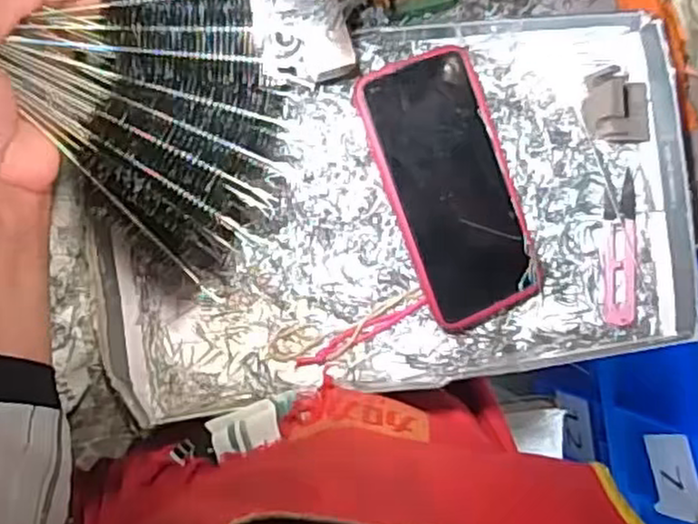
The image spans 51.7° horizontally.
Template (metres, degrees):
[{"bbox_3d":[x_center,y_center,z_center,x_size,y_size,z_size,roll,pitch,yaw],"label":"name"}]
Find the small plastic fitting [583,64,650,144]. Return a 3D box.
[{"bbox_3d":[0.177,-0.102,0.463,0.045,0.029,0.046,1,89,-10],"label":"small plastic fitting"}]

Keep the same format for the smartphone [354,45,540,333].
[{"bbox_3d":[0.064,-0.045,0.438,0.079,0.008,0.161,-23,100,-15],"label":"smartphone"}]

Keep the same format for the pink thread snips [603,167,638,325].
[{"bbox_3d":[0.180,-0.008,0.476,0.026,0.004,0.098,0,89,-10],"label":"pink thread snips"}]

